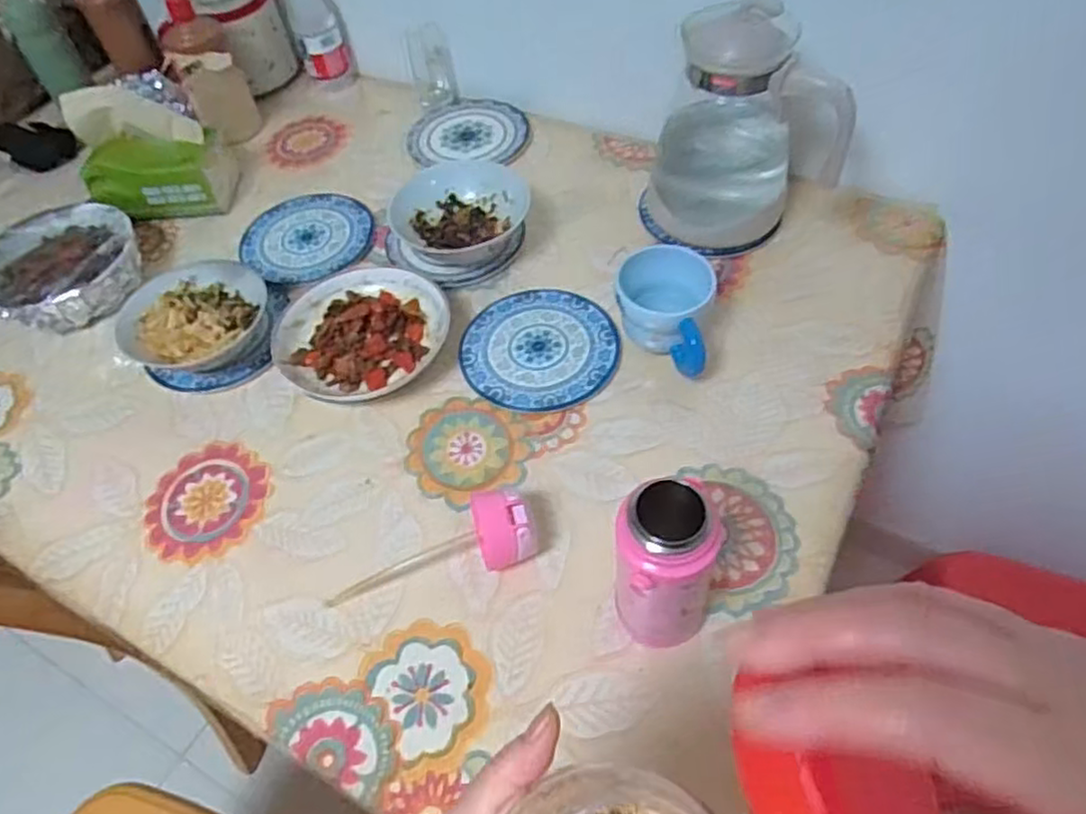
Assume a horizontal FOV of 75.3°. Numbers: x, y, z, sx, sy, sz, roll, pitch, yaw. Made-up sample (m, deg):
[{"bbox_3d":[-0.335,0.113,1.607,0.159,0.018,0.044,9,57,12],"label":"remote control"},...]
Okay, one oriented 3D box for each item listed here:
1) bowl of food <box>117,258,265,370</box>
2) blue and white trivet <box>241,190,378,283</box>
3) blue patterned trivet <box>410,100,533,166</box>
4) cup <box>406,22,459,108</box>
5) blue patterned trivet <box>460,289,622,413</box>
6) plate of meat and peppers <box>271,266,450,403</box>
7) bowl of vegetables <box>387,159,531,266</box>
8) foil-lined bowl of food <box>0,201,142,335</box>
[{"bbox_3d":[-0.370,-0.094,0.761,0.139,0.060,0.141,-3,54,4],"label":"bowl of food"},{"bbox_3d":[-0.293,-0.216,0.878,0.154,0.009,0.159,-23,55,-11],"label":"blue and white trivet"},{"bbox_3d":[-0.101,-0.385,0.982,0.165,0.009,0.148,-1,54,5],"label":"blue patterned trivet"},{"bbox_3d":[-0.158,-0.490,1.010,0.059,0.089,0.059,-3,54,4],"label":"cup"},{"bbox_3d":[-0.002,-0.062,0.737,0.159,0.010,0.155,-3,54,4],"label":"blue patterned trivet"},{"bbox_3d":[-0.191,-0.082,0.750,0.175,0.035,0.167,-3,54,4],"label":"plate of meat and peppers"},{"bbox_3d":[-0.092,-0.220,0.818,0.144,0.070,0.132,-3,54,4],"label":"bowl of vegetables"},{"bbox_3d":[-0.563,-0.163,0.832,0.171,0.062,0.179,-3,54,4],"label":"foil-lined bowl of food"}]

